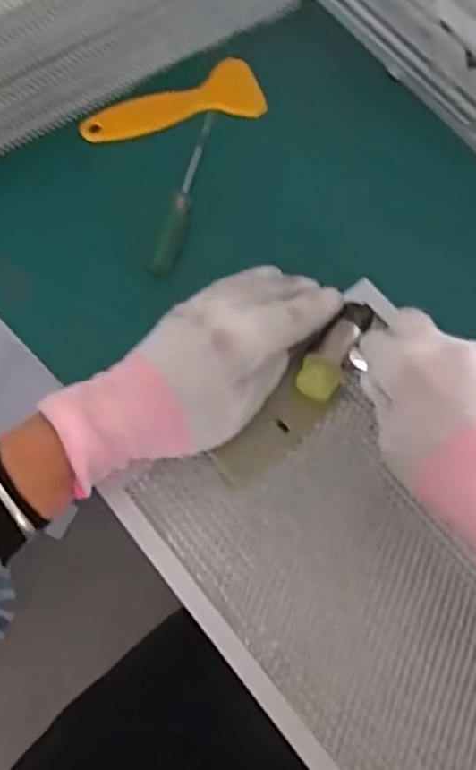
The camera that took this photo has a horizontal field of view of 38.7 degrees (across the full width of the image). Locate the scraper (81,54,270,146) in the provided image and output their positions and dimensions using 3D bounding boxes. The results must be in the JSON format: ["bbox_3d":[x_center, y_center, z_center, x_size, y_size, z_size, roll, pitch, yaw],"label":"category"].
[{"bbox_3d":[-0.046,-0.192,0.470,0.124,0.010,0.046,-18,71,-8],"label":"scraper"}]

